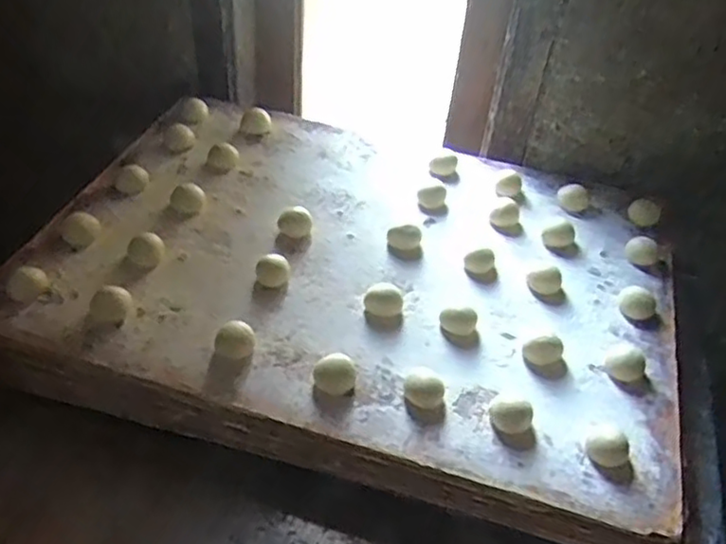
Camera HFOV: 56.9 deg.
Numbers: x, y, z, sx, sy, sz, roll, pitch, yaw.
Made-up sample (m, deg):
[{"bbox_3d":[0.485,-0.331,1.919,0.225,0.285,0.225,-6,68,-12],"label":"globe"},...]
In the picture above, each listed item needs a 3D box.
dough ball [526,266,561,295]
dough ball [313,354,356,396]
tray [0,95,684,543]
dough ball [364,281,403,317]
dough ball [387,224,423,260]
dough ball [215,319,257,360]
[{"bbox_3d":[0.172,0.006,0.634,0.030,0.015,0.033,2,43,-2],"label":"dough ball"},{"bbox_3d":[-0.022,0.081,0.532,0.033,0.018,0.031,2,43,-2],"label":"dough ball"},{"bbox_3d":[0.005,-0.004,0.671,0.605,0.064,0.438,13,44,10],"label":"tray"},{"bbox_3d":[0.018,0.025,0.602,0.033,0.020,0.030,2,43,-2],"label":"dough ball"},{"bbox_3d":[0.042,-0.032,0.662,0.034,0.021,0.028,4,43,0],"label":"dough ball"},{"bbox_3d":[-0.104,0.057,0.551,0.032,0.024,0.026,-7,44,-11],"label":"dough ball"}]

